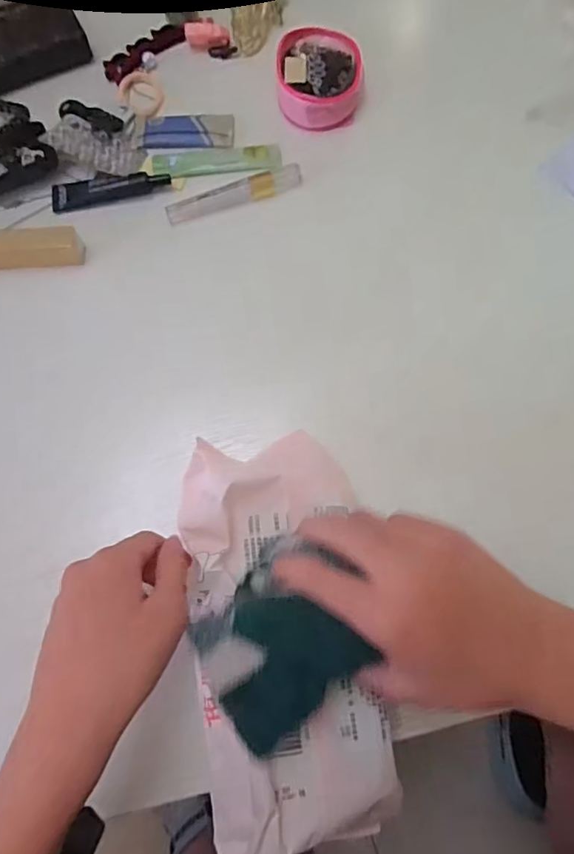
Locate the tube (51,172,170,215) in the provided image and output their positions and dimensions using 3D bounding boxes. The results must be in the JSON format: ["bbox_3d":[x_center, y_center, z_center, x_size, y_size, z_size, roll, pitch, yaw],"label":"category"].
[{"bbox_3d":[-0.157,-0.212,0.480,0.106,0.012,0.030,-7,74,-1],"label":"tube"}]

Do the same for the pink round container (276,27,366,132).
[{"bbox_3d":[0.031,-0.323,0.501,0.078,0.030,0.089,-3,74,0],"label":"pink round container"}]

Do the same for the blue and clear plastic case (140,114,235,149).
[{"bbox_3d":[-0.091,-0.275,0.501,0.084,0.008,0.041,4,74,2],"label":"blue and clear plastic case"}]

